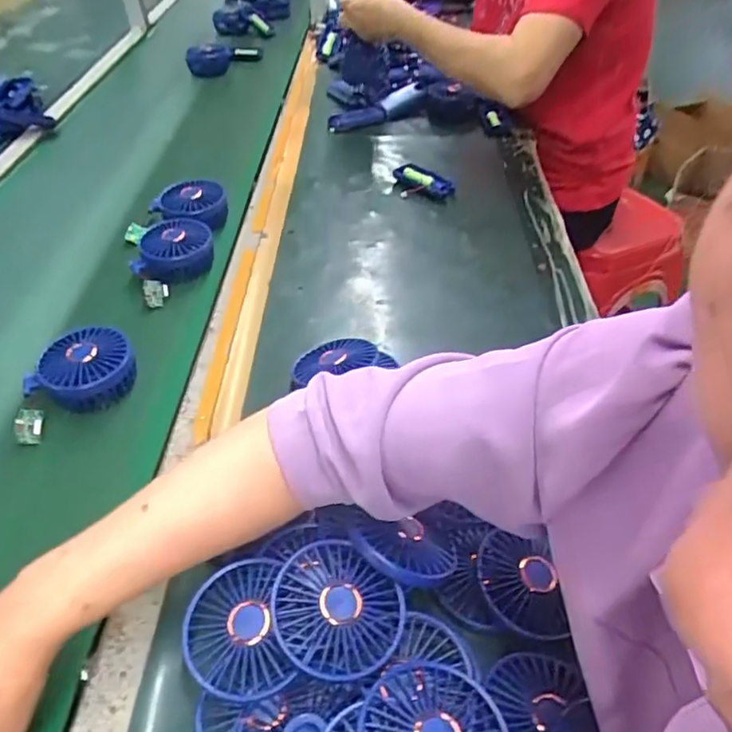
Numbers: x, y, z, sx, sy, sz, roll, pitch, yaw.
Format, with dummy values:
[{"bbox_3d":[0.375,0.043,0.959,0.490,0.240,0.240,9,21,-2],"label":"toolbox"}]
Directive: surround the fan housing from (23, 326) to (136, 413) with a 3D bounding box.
[{"bbox_3d":[-0.275,0.005,0.593,0.090,0.042,0.086,10,45,10],"label":"fan housing"}]

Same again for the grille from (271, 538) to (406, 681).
[{"bbox_3d":[-0.019,0.158,0.394,0.081,0.026,0.082,-1,44,1],"label":"grille"}]

